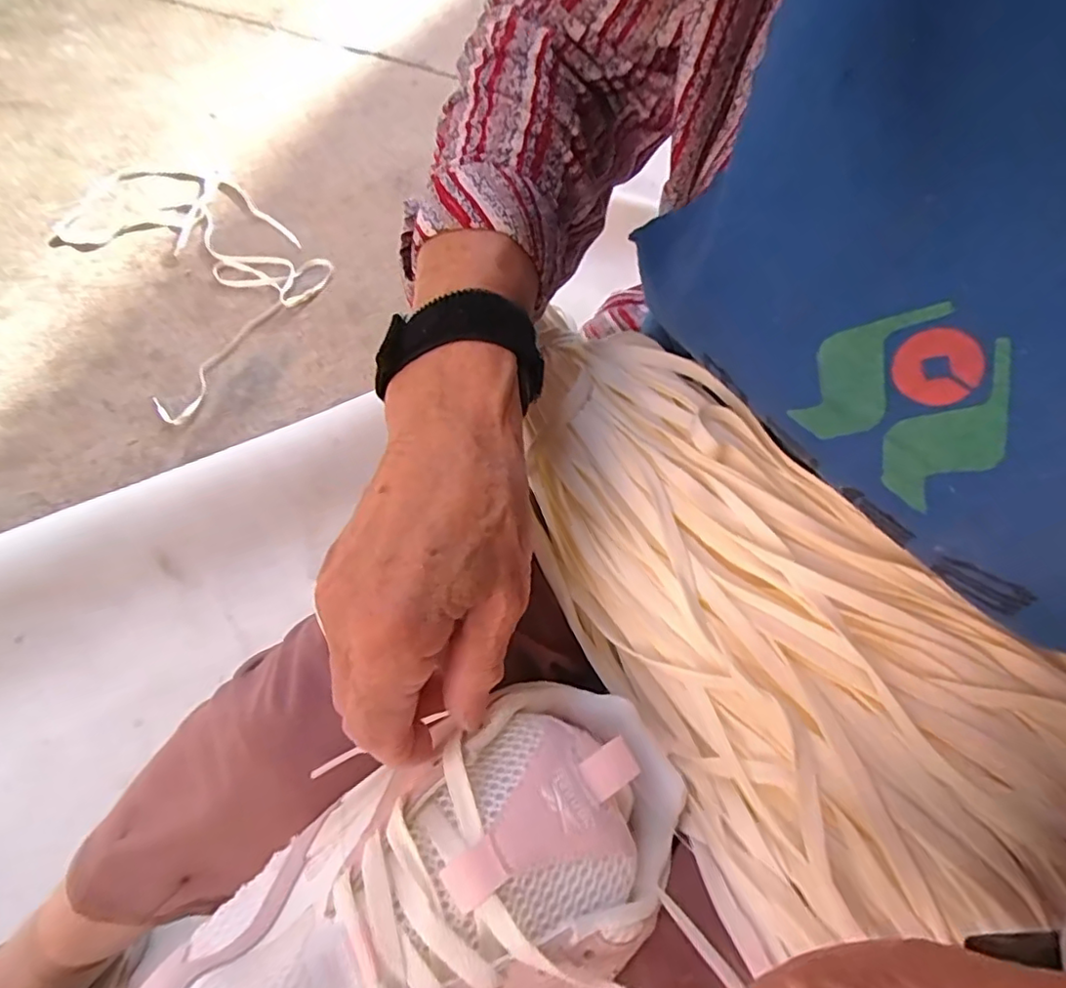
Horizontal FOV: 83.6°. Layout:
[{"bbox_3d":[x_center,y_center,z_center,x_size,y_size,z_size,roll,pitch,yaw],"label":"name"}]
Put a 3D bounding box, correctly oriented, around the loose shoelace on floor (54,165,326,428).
[{"bbox_3d":[-0.540,-0.385,0.930,0.295,0.013,0.592,-33,68,-21],"label":"loose shoelace on floor"}]

